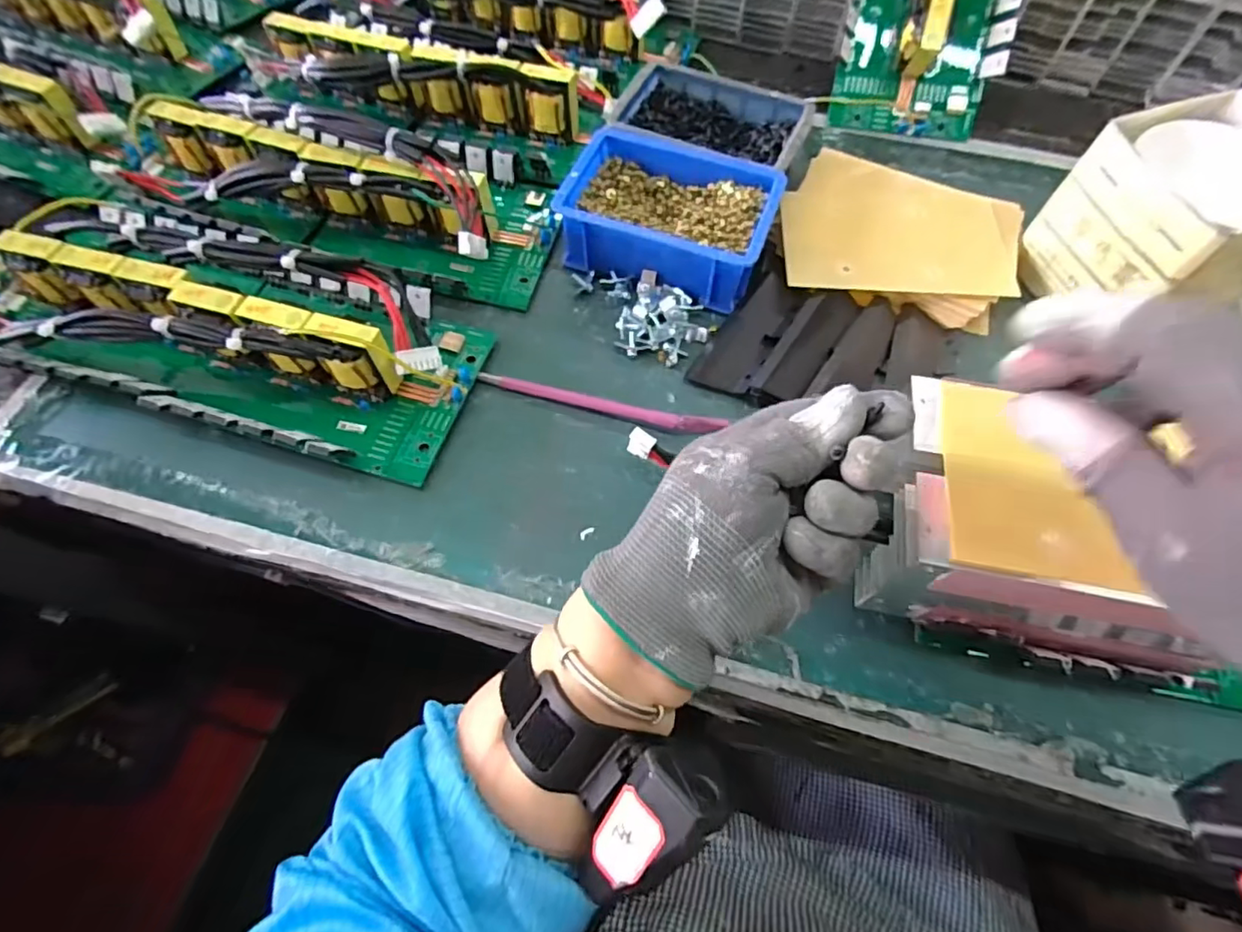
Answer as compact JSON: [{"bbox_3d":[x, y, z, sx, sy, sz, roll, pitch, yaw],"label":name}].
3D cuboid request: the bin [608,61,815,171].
[{"bbox_3d":[0.072,-0.269,0.479,0.150,0.048,0.095,19,66,9],"label":"bin"}]

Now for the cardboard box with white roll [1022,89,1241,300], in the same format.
[{"bbox_3d":[0.362,-0.159,0.394,0.115,0.103,0.109,-14,66,-7],"label":"cardboard box with white roll"}]

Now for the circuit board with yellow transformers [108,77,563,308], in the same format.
[{"bbox_3d":[-0.233,-0.222,0.445,0.367,0.061,0.137,13,65,6],"label":"circuit board with yellow transformers"}]

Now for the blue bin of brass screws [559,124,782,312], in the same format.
[{"bbox_3d":[0.036,-0.184,0.437,0.144,0.047,0.101,22,67,10],"label":"blue bin of brass screws"}]

